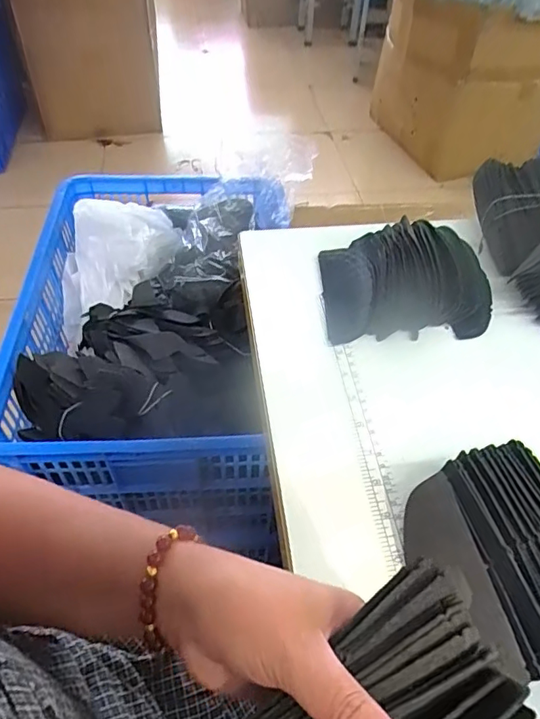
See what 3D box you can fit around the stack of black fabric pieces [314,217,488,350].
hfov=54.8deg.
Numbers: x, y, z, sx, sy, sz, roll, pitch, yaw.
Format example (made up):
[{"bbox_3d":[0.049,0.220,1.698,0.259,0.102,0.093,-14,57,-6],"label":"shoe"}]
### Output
[{"bbox_3d":[0.127,-0.080,0.496,0.152,0.050,0.128,-1,49,-4],"label":"stack of black fabric pieces"}]

